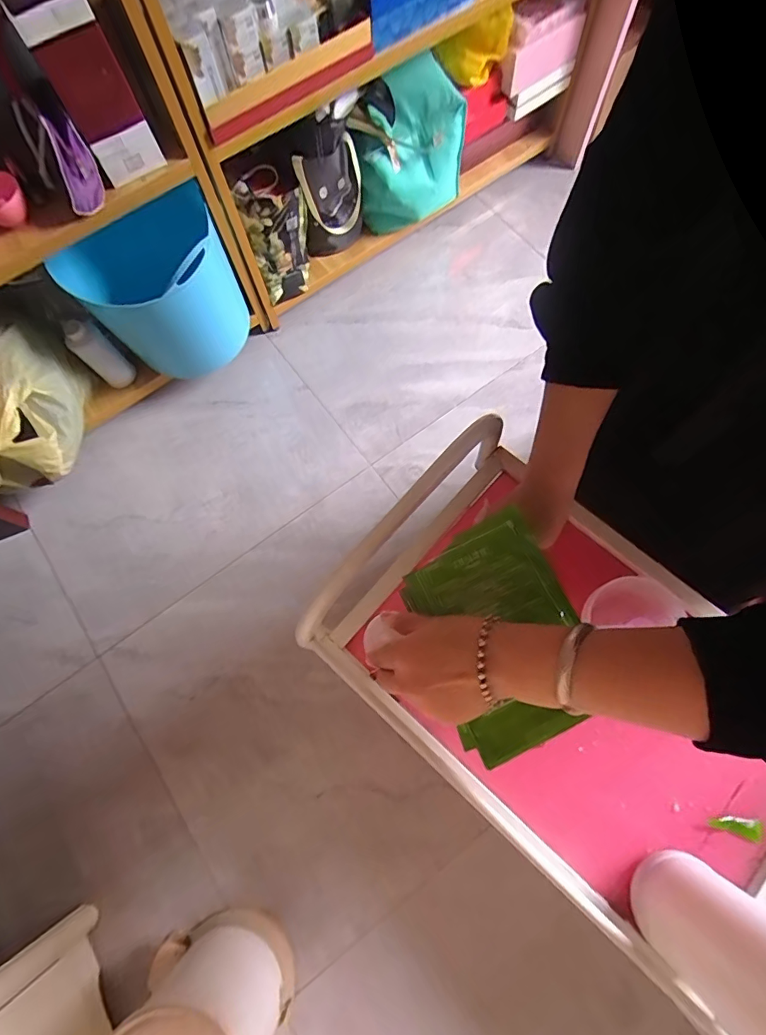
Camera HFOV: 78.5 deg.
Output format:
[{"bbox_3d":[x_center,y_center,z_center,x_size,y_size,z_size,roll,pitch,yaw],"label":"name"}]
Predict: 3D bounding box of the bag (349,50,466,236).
[{"bbox_3d":[0.087,-1.039,1.372,0.307,0.412,0.121,-36,75,-8],"label":"bag"}]

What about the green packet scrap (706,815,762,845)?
[{"bbox_3d":[0.357,0.310,0.473,0.047,0.010,0.020,19,74,7],"label":"green packet scrap"}]

